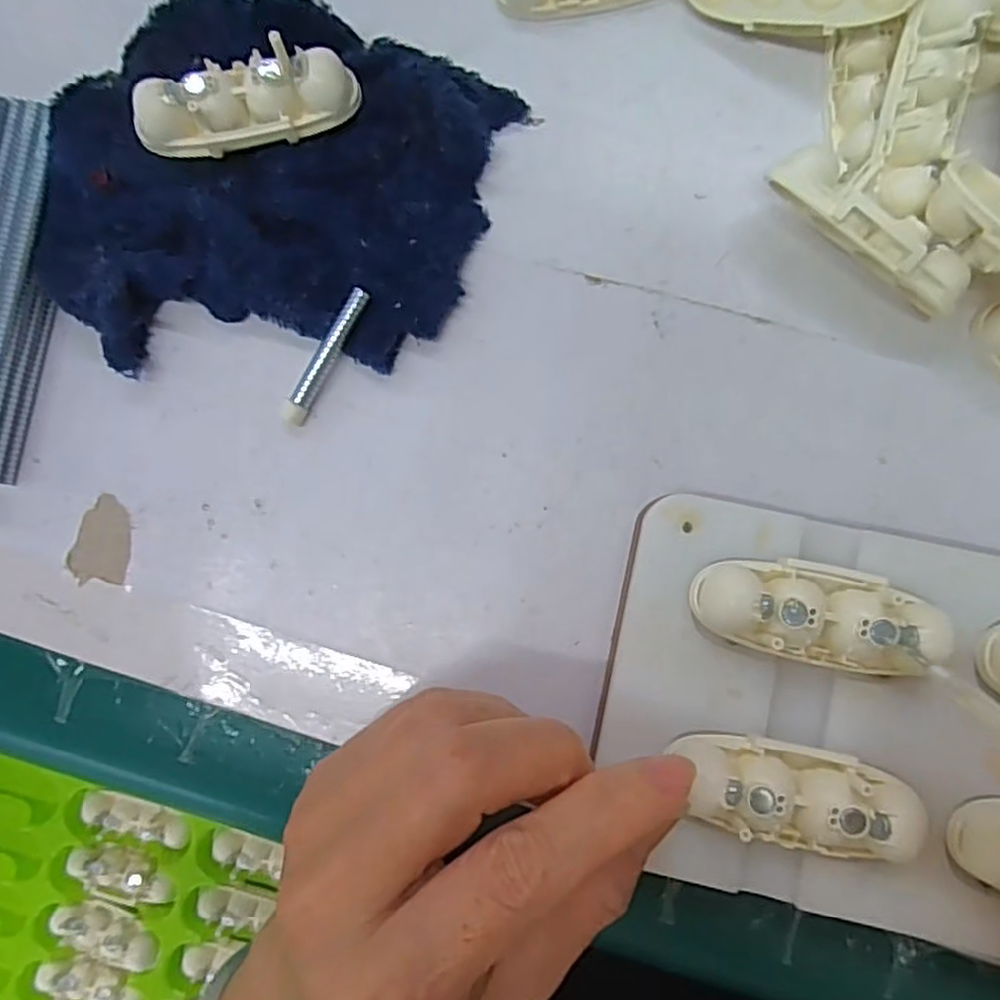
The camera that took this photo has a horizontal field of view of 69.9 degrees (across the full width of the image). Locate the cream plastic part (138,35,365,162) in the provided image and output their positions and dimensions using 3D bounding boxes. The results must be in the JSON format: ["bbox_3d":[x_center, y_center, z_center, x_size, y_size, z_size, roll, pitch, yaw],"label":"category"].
[{"bbox_3d":[-0.074,-0.116,0.210,0.062,0.024,0.022,-12,85,3],"label":"cream plastic part"}]

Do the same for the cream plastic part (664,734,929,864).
[{"bbox_3d":[0.073,0.074,0.177,0.056,0.017,0.024,12,90,6],"label":"cream plastic part"}]

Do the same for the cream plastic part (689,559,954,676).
[{"bbox_3d":[0.080,0.029,0.180,0.058,0.019,0.024,11,86,4],"label":"cream plastic part"}]

